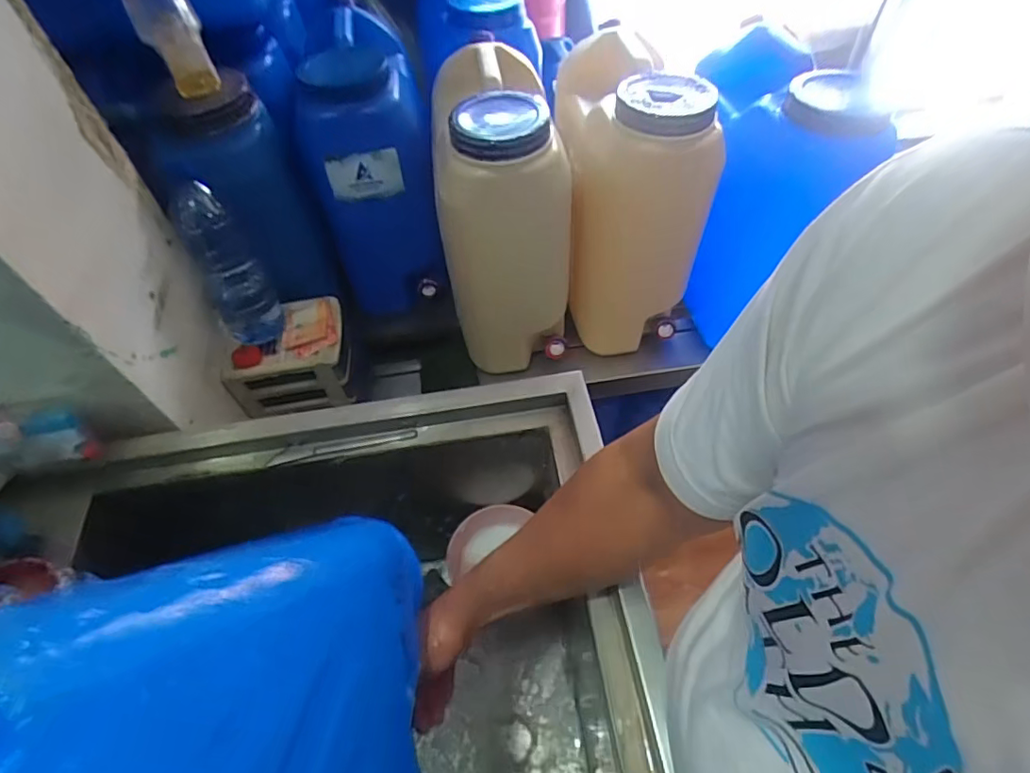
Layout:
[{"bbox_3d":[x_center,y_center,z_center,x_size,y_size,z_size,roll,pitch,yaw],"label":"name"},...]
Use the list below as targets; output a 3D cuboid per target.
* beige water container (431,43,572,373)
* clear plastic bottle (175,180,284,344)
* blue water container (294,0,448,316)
[{"bbox_3d":[-0.022,-0.247,0.821,0.172,0.396,0.240,-12,55,-6],"label":"beige water container"},{"bbox_3d":[-0.384,-0.154,0.733,0.078,0.204,0.067,-19,56,-11],"label":"clear plastic bottle"},{"bbox_3d":[-0.226,-0.360,0.899,0.173,0.370,0.283,-11,55,-6],"label":"blue water container"}]

